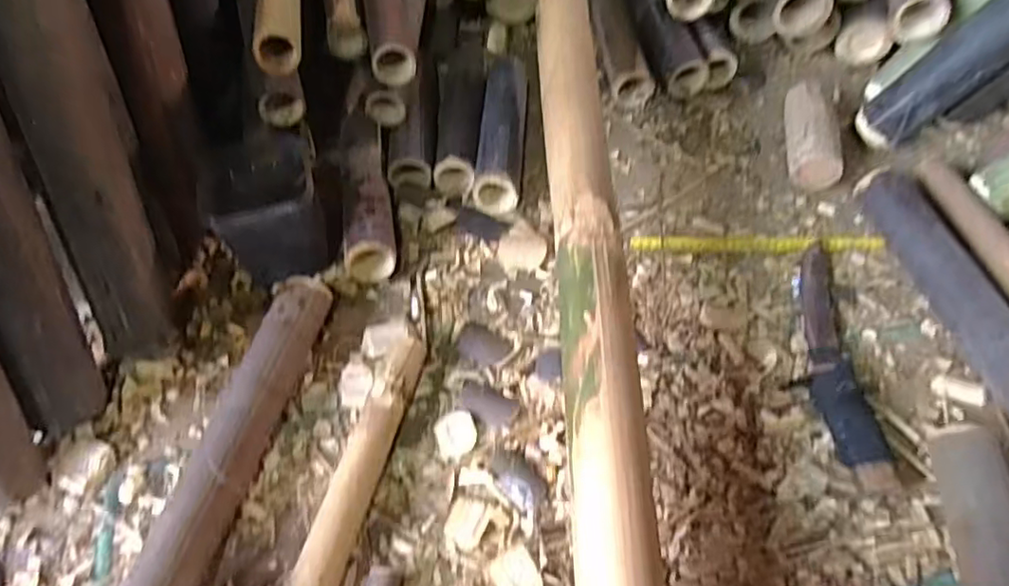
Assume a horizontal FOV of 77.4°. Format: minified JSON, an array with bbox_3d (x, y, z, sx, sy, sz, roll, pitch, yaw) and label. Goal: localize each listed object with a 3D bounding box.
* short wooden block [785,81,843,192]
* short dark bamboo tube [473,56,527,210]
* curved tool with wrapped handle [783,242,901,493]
[{"bbox_3d":[0.396,-0.205,0.820,0.057,0.066,0.174,7,53,6],"label":"short wooden block"},{"bbox_3d":[-0.001,-0.213,0.810,0.056,0.057,0.253,2,53,2],"label":"short dark bamboo tube"},{"bbox_3d":[0.327,0.058,0.636,0.059,0.031,0.289,5,53,4],"label":"curved tool with wrapped handle"}]

